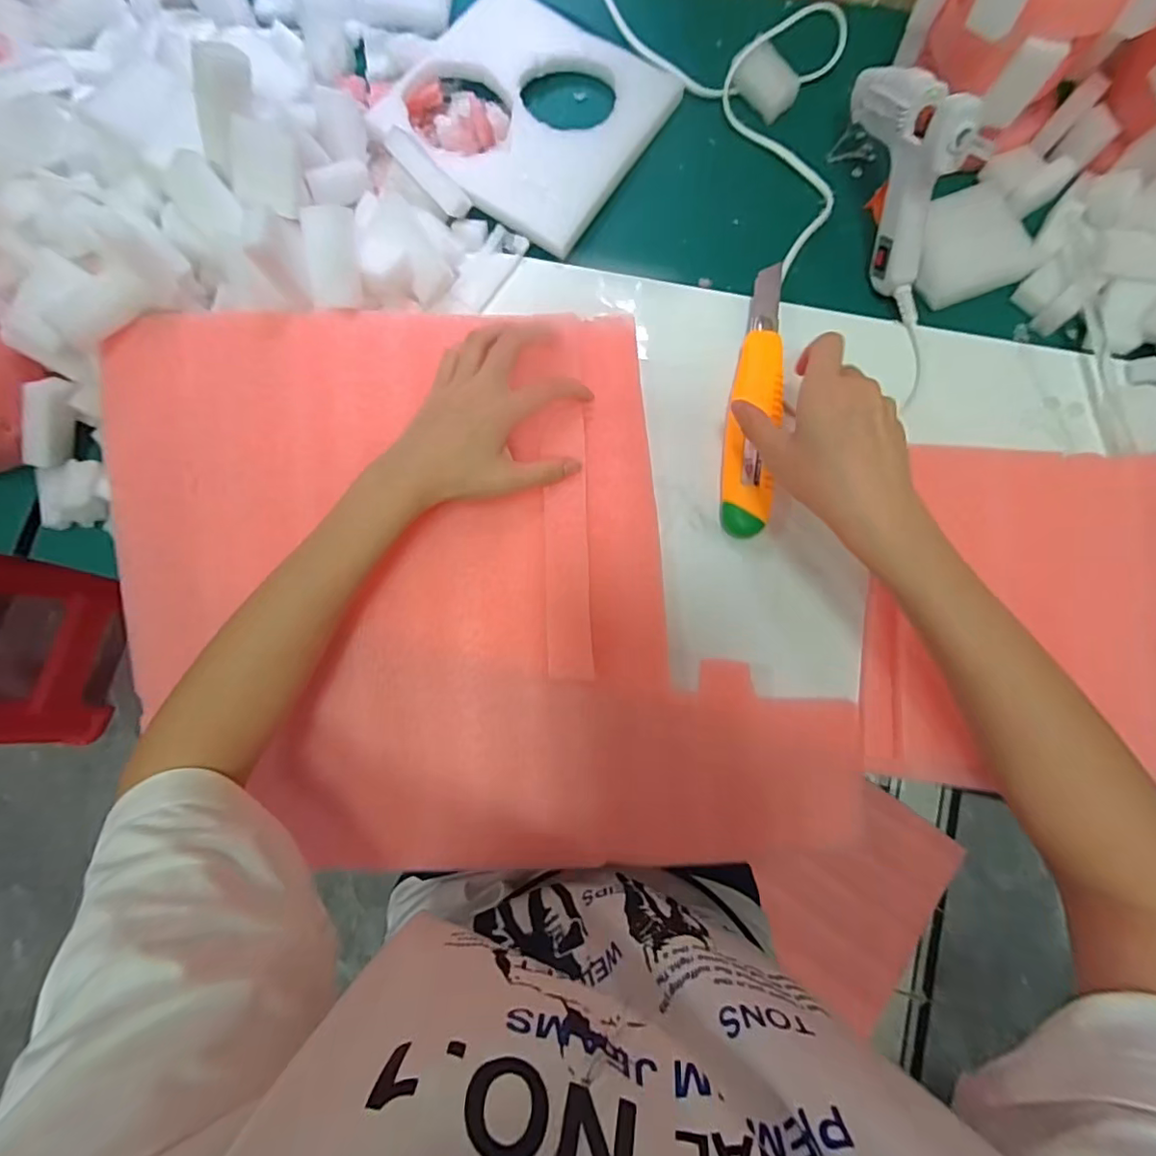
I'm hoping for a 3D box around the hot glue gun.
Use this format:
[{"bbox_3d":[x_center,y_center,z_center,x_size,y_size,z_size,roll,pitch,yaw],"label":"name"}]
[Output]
[{"bbox_3d":[0.216,-0.265,0.357,0.023,0.101,0.151,-10,80,1],"label":"hot glue gun"}]

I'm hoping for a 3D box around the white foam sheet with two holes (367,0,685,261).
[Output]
[{"bbox_3d":[-0.037,-0.361,0.419,0.175,0.019,0.183,31,80,2],"label":"white foam sheet with two holes"}]

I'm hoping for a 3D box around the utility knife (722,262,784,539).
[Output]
[{"bbox_3d":[0.120,-0.123,0.368,0.032,0.024,0.186,8,84,4],"label":"utility knife"}]

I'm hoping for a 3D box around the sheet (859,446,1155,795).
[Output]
[{"bbox_3d":[0.282,0.024,0.341,0.189,0.028,0.209,6,81,4],"label":"sheet"}]

